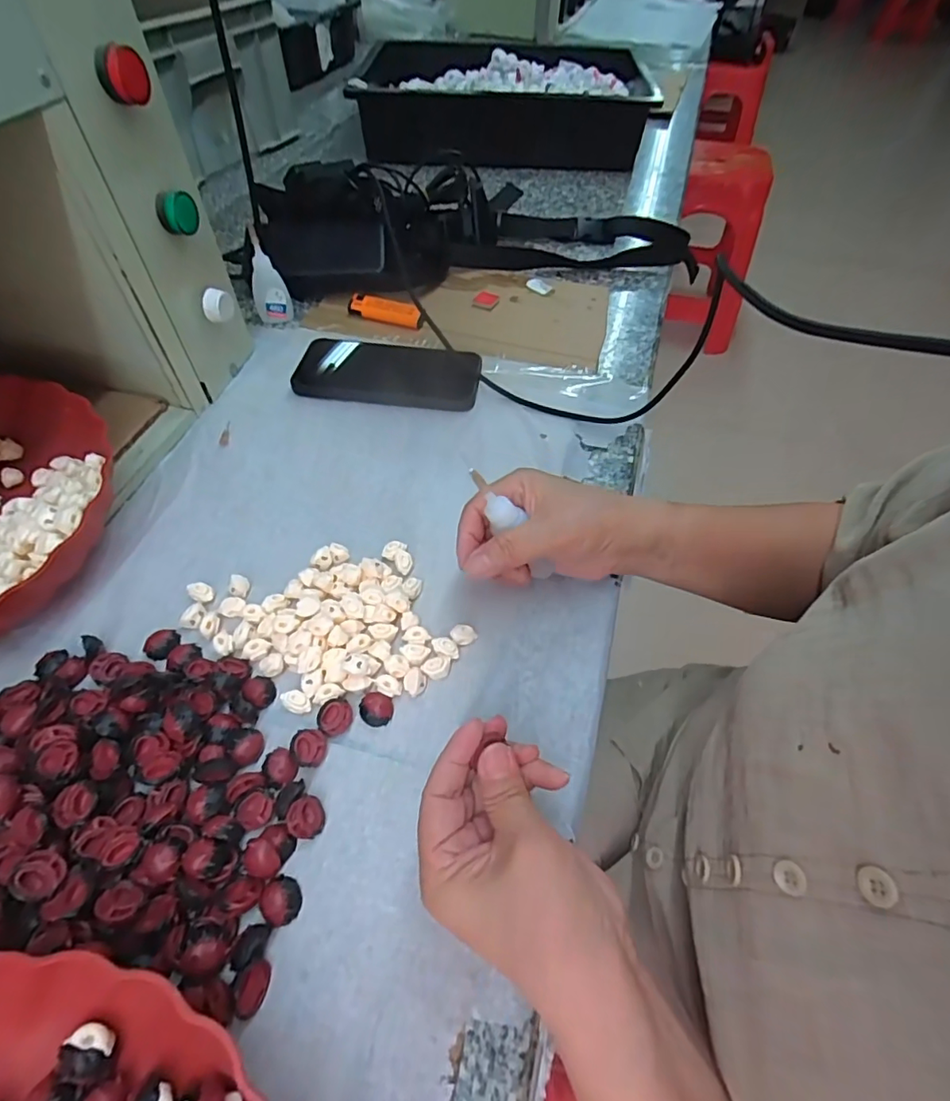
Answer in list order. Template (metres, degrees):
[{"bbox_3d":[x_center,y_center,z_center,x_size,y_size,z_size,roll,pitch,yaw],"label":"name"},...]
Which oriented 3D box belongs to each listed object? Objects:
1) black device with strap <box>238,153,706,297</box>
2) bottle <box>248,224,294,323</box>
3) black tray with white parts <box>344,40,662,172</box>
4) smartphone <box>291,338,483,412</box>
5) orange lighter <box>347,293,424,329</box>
[{"bbox_3d":[0.012,-0.384,0.616,0.496,0.082,0.176,-9,54,-8],"label":"black device with strap"},{"bbox_3d":[-0.210,-0.275,0.534,0.037,0.078,0.031,-16,55,-13],"label":"bottle"},{"bbox_3d":[0.046,-0.726,0.856,0.439,0.102,0.290,5,53,2],"label":"black tray with white parts"},{"bbox_3d":[-0.078,-0.162,0.487,0.162,0.018,0.074,5,53,2],"label":"smartphone"},{"bbox_3d":[-0.092,-0.249,0.552,0.087,0.020,0.018,18,55,12],"label":"orange lighter"}]

